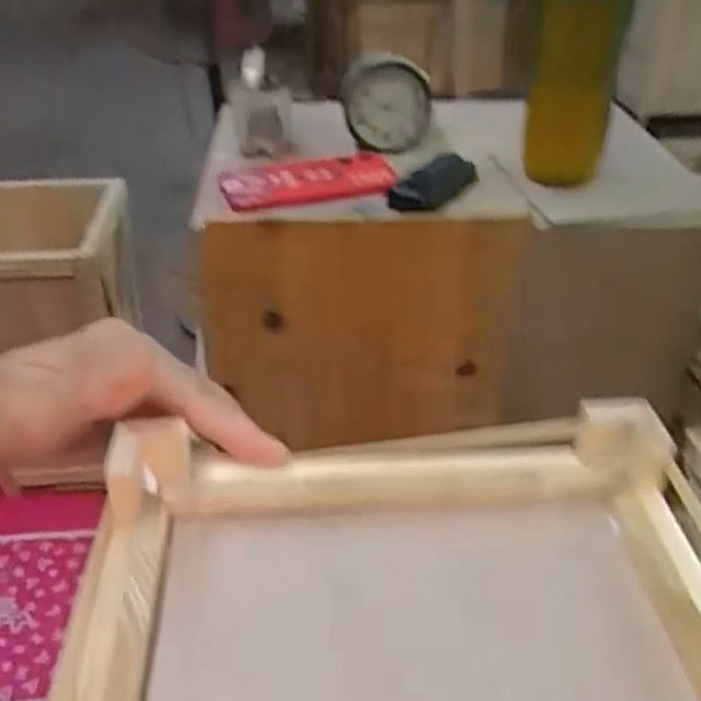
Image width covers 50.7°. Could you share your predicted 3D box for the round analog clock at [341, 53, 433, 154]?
[{"bbox_3d":[0.038,-0.263,0.792,0.096,0.090,0.036,-2,35,-3],"label":"round analog clock"}]

